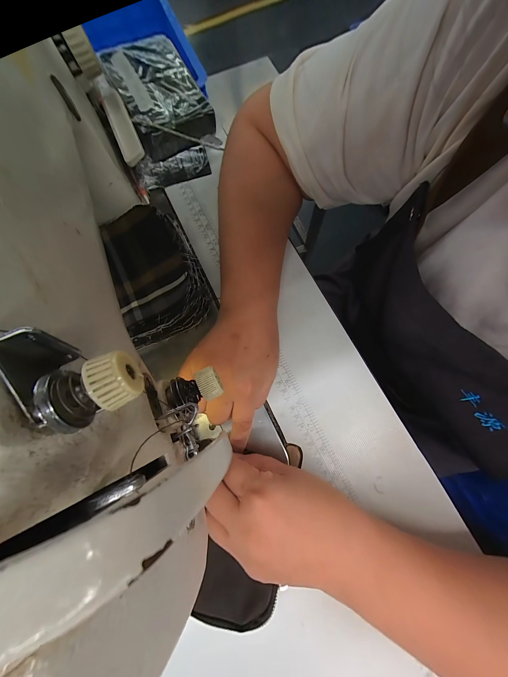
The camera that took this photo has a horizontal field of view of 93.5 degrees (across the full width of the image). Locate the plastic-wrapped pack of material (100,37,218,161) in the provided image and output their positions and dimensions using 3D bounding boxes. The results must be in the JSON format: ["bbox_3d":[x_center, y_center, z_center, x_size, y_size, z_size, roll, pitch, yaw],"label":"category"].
[{"bbox_3d":[-0.123,-0.315,0.312,0.097,0.039,0.151,-26,77,-6],"label":"plastic-wrapped pack of material"}]

